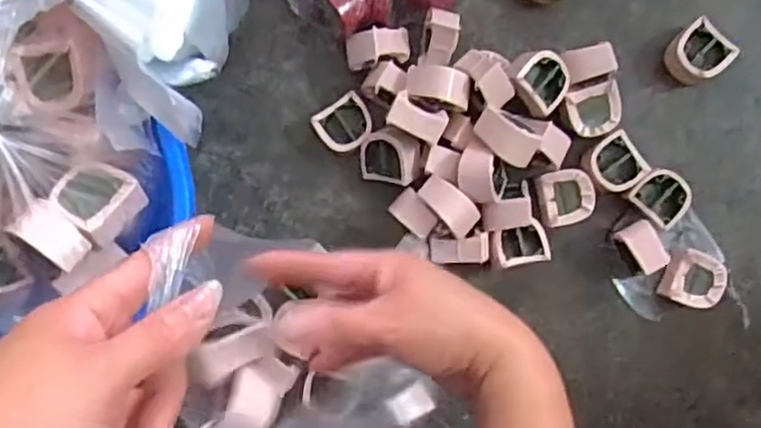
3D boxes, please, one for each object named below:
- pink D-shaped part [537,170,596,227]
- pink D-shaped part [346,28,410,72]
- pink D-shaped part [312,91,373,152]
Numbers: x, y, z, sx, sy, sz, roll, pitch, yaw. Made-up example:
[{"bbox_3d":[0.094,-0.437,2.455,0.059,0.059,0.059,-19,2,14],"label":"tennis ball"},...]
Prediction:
[{"bbox_3d":[0.159,-0.014,0.585,0.044,0.019,0.046,-7,92,0],"label":"pink D-shaped part"},{"bbox_3d":[-0.001,-0.138,0.569,0.053,0.039,0.028,-9,92,0],"label":"pink D-shaped part"},{"bbox_3d":[-0.030,-0.075,0.582,0.048,0.017,0.041,-34,91,1],"label":"pink D-shaped part"}]

